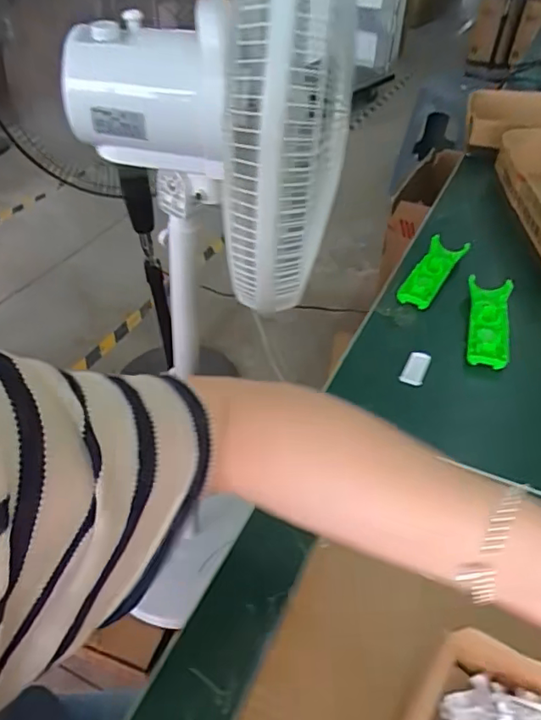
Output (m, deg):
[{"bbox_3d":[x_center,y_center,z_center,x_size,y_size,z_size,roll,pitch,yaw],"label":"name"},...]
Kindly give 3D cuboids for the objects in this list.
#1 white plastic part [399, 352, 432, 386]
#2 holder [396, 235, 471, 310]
[{"bbox_3d":[0.167,0.009,0.635,0.024,0.011,0.049,18,44,19],"label":"white plastic part"},{"bbox_3d":[0.226,-0.125,0.770,0.049,0.021,0.157,22,45,23],"label":"holder"}]

